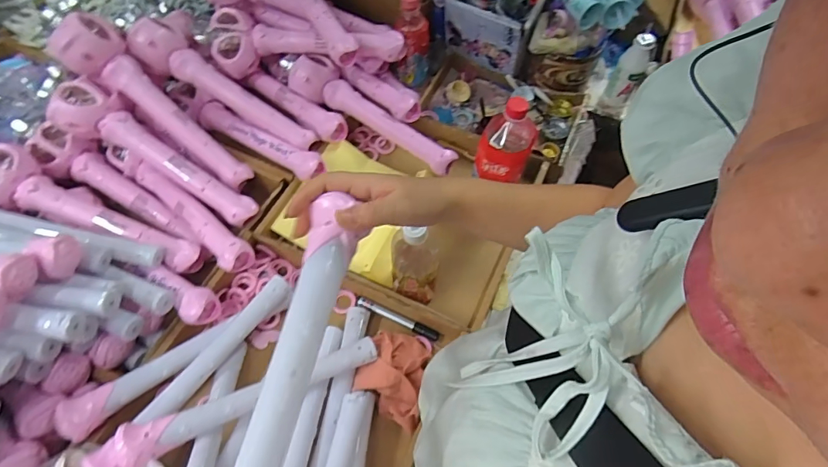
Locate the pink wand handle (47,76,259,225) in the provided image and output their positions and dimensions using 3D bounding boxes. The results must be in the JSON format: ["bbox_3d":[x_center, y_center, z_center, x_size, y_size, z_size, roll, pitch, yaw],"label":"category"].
[{"bbox_3d":[-0.401,-0.124,0.717,0.340,0.072,0.093,33,65,-6],"label":"pink wand handle"}]

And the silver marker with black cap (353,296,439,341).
[{"bbox_3d":[-0.027,0.128,0.689,0.136,0.016,0.016,23,64,10],"label":"silver marker with black cap"}]

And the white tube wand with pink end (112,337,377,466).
[{"bbox_3d":[-0.194,0.205,0.569,0.322,0.047,0.049,-16,63,-27],"label":"white tube wand with pink end"}]

